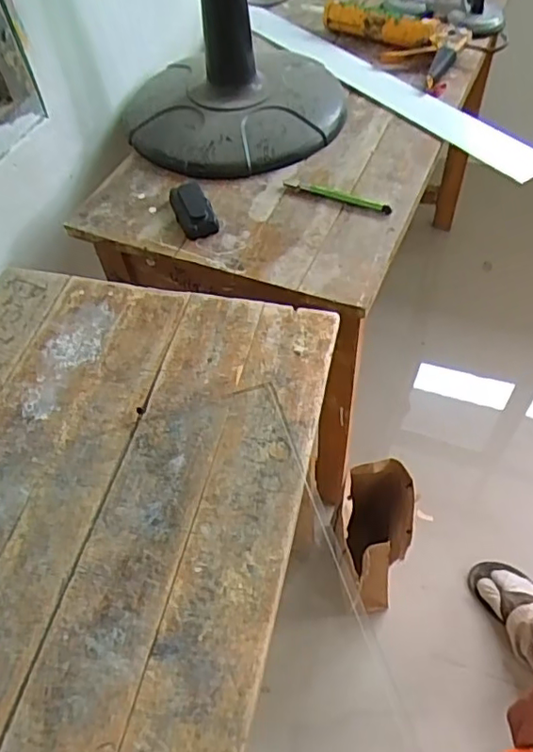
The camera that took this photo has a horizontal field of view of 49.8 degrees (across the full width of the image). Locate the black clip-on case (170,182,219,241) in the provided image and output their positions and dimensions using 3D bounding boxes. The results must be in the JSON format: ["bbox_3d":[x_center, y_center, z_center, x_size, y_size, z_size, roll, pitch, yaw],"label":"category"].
[{"bbox_3d":[-0.112,-0.252,0.861,0.052,0.023,0.117,-19,55,-9],"label":"black clip-on case"}]

